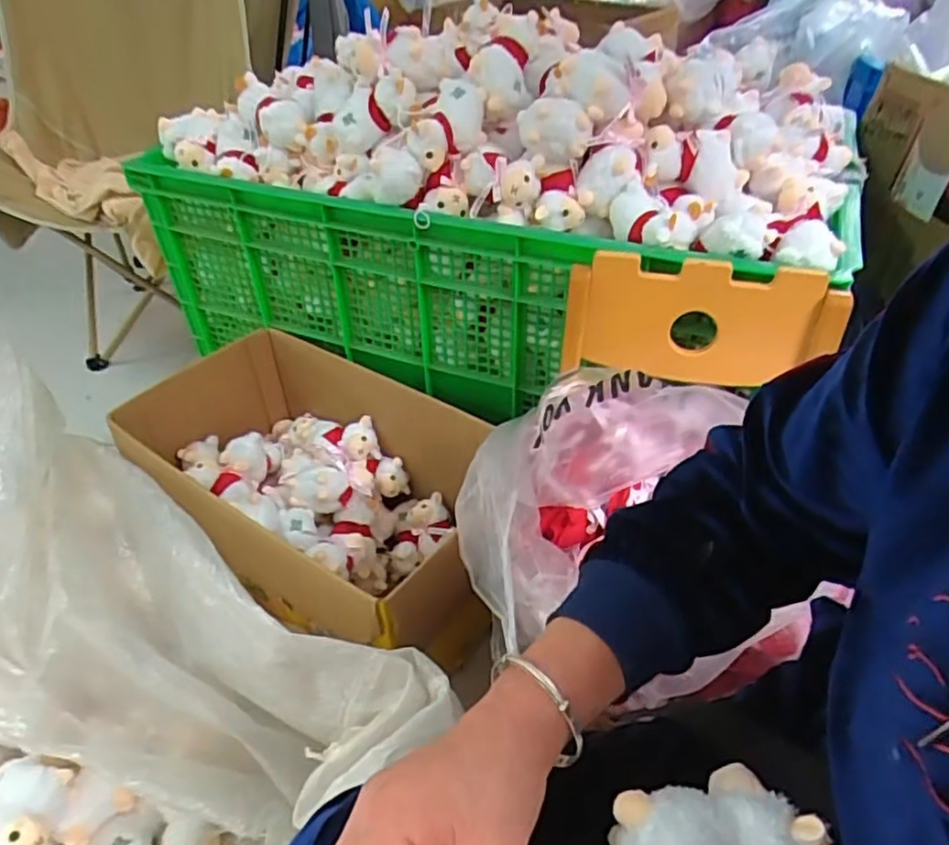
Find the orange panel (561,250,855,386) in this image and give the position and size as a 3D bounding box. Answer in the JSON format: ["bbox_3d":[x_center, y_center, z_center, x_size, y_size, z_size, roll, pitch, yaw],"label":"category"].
[{"bbox_3d":[0.239,-0.106,0.705,0.272,0.129,0.045,4,40,6],"label":"orange panel"}]

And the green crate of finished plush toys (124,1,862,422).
[{"bbox_3d":[0.027,-0.334,0.988,0.958,0.414,0.542,16,43,19],"label":"green crate of finished plush toys"}]

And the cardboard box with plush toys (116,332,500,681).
[{"bbox_3d":[-0.223,0.112,0.934,0.538,0.244,0.337,19,44,21],"label":"cardboard box with plush toys"}]

